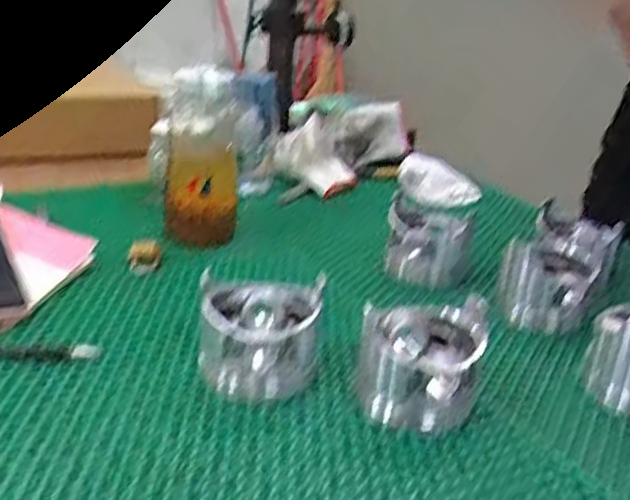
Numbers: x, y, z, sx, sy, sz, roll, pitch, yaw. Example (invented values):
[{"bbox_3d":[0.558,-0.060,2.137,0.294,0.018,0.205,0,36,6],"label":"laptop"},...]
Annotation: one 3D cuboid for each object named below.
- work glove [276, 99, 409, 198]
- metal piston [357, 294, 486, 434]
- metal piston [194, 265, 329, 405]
[{"bbox_3d":[0.039,-0.161,1.029,0.117,0.091,0.272,16,25,25],"label":"work glove"},{"bbox_3d":[0.078,0.072,0.515,0.083,0.075,0.095,10,23,11],"label":"metal piston"},{"bbox_3d":[-0.041,0.060,0.523,0.083,0.072,0.098,7,23,3],"label":"metal piston"}]

